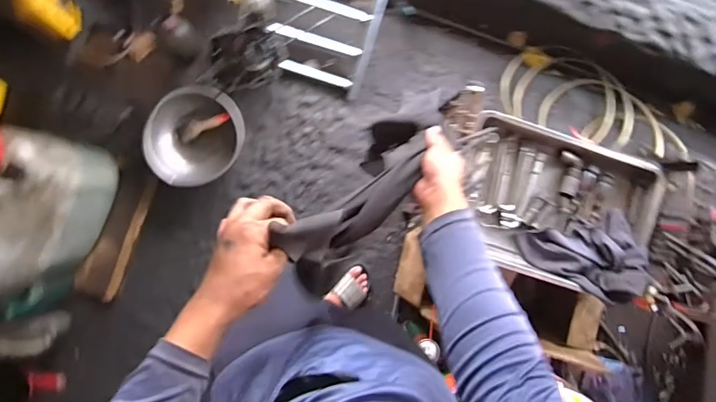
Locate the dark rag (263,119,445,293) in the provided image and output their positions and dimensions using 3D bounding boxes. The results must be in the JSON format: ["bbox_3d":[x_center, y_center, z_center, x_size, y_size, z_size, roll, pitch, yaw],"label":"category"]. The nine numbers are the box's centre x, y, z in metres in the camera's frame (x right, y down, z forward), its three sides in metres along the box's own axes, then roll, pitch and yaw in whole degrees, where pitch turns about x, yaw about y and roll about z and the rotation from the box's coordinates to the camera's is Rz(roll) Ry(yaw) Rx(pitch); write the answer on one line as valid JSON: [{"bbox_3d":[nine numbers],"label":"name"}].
[{"bbox_3d":[0.014,-0.023,0.572,0.088,0.085,0.324,42,52,-3],"label":"dark rag"}]

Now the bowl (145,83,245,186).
[{"bbox_3d":[-0.508,-0.199,1.339,0.281,0.087,0.295,0,90,-5],"label":"bowl"}]

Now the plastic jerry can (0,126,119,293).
[{"bbox_3d":[-0.819,0.026,1.079,0.197,0.464,0.371,20,88,-4],"label":"plastic jerry can"}]

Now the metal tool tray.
[{"bbox_3d":[0.482,0.013,1.057,0.488,0.057,0.353,15,88,-5],"label":"metal tool tray"}]

